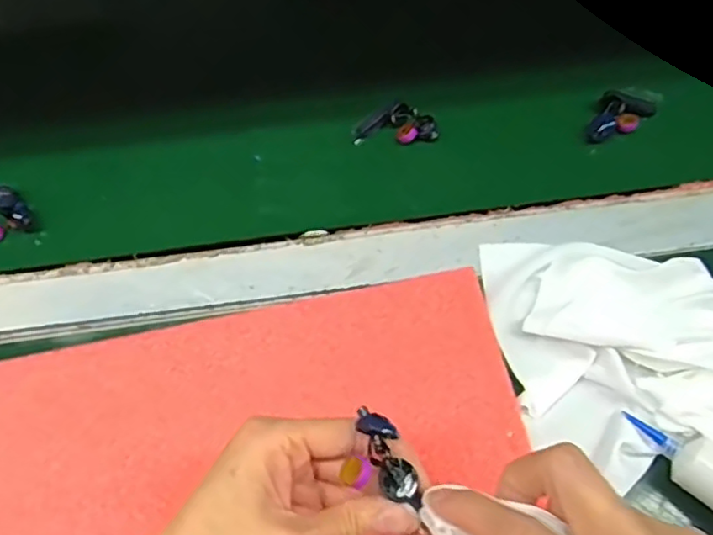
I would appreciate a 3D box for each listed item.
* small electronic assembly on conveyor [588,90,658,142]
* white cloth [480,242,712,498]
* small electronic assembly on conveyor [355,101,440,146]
[{"bbox_3d":[0.166,-0.093,0.394,0.032,0.011,0.044,24,66,13],"label":"small electronic assembly on conveyor"},{"bbox_3d":[0.159,0.035,0.319,0.168,0.030,0.126,-4,63,-1],"label":"white cloth"},{"bbox_3d":[0.024,-0.088,0.395,0.051,0.010,0.024,-8,63,-3],"label":"small electronic assembly on conveyor"}]

